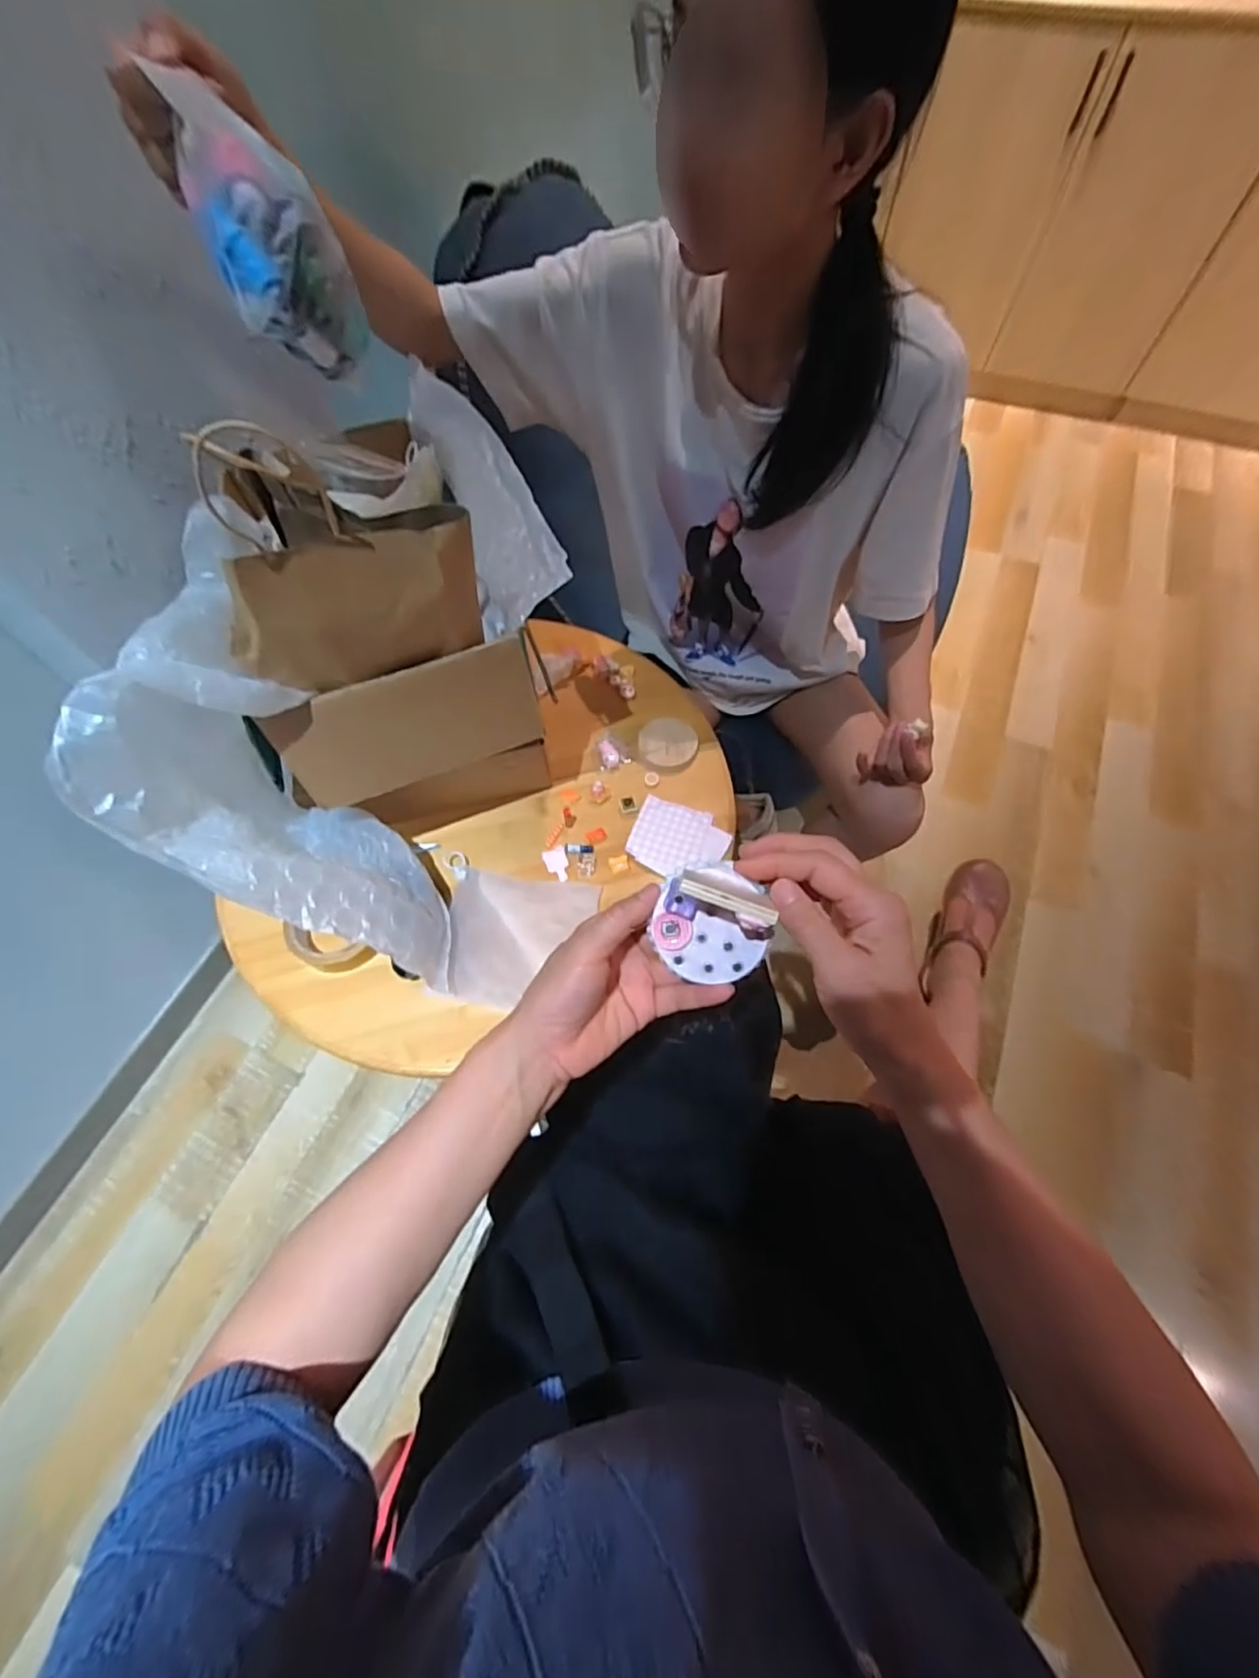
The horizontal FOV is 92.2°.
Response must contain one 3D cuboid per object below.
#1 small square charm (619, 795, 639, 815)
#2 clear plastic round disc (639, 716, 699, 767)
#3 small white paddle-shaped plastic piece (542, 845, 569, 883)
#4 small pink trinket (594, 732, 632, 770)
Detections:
[{"bbox_3d":[-0.002,-0.040,0.679,0.019,0.006,0.022,-14,63,-6],"label":"small square charm"},{"bbox_3d":[0.046,-0.118,0.715,0.067,0.012,0.072,0,63,1],"label":"clear plastic round disc"},{"bbox_3d":[-0.078,0.027,0.653,0.025,0.004,0.043,-18,64,-8],"label":"small white paddle-shaped plastic piece"},{"bbox_3d":[-0.020,-0.105,0.709,0.036,0.012,0.048,-13,63,-5],"label":"small pink trinket"}]

